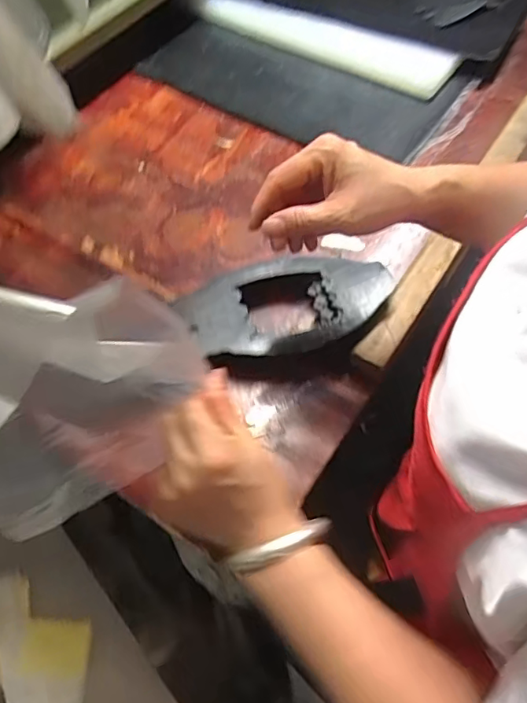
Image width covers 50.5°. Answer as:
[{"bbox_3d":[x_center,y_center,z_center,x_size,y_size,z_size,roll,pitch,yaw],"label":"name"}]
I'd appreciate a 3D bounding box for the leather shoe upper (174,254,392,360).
[{"bbox_3d":[0.022,-0.044,0.540,0.194,0.043,0.107,-10,59,-4],"label":"leather shoe upper"}]

